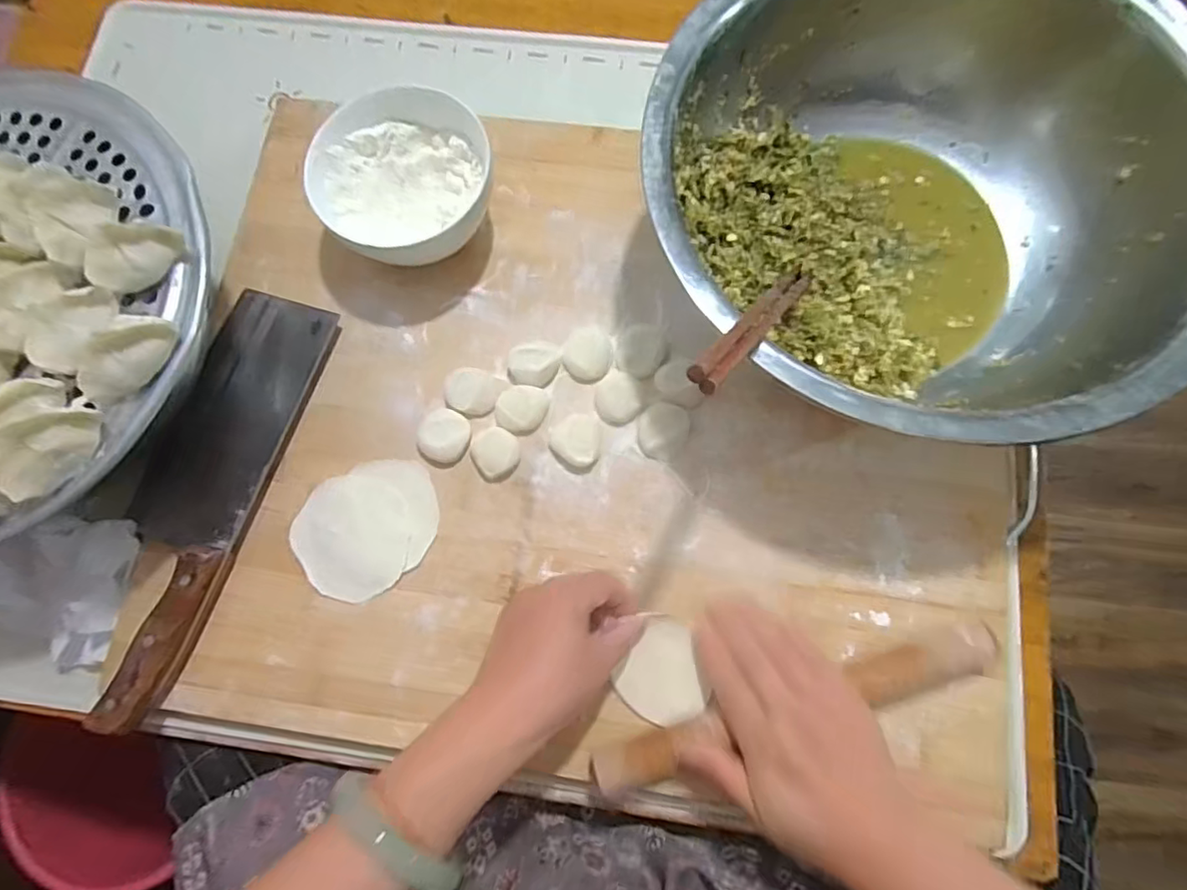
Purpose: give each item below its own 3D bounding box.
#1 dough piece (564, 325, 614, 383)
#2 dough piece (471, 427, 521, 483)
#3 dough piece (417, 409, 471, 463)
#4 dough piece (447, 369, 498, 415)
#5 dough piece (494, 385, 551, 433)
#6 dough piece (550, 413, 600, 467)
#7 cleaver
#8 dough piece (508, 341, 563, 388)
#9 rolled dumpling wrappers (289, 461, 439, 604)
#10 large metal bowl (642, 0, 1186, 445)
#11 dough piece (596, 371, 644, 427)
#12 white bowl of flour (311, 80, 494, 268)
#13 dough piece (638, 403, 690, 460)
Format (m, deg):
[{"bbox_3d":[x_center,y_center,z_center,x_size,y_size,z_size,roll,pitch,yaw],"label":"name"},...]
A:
[{"bbox_3d":[-0.004,-0.067,0.446,0.035,0.011,0.042,9,77,5],"label":"dough piece"},{"bbox_3d":[-0.069,0.005,0.426,0.033,0.018,0.035,-1,77,2],"label":"dough piece"},{"bbox_3d":[-0.106,-0.008,0.428,0.036,0.021,0.037,-1,77,2],"label":"dough piece"},{"bbox_3d":[-0.087,-0.038,0.438,0.033,0.015,0.034,-1,77,2],"label":"dough piece"},{"bbox_3d":[-0.051,-0.025,0.431,0.037,0.016,0.032,6,77,4],"label":"dough piece"},{"bbox_3d":[-0.013,-0.004,0.426,0.034,0.017,0.038,5,77,4],"label":"dough piece"},{"bbox_3d":[-0.277,0.030,0.420,0.086,0.013,0.301,17,78,6],"label":"cleaver"},{"bbox_3d":[-0.043,-0.058,0.442,0.036,0.017,0.036,-1,77,2],"label":"dough piece"},{"bbox_3d":[-0.157,0.057,0.420,0.098,0.004,0.086,-26,77,-4],"label":"rolled dumpling wrappers"},{"bbox_3d":[0.202,-0.150,0.403,0.322,0.137,0.325,-1,77,2],"label":"large metal bowl"},{"bbox_3d":[0.018,-0.033,0.433,0.033,0.017,0.034,-1,77,2],"label":"dough piece"},{"bbox_3d":[-0.138,-0.188,0.451,0.122,0.071,0.128,-1,77,2],"label":"white bowl of flour"},{"bbox_3d":[0.049,-0.009,0.430,0.033,0.011,0.038,10,77,5],"label":"dough piece"}]

